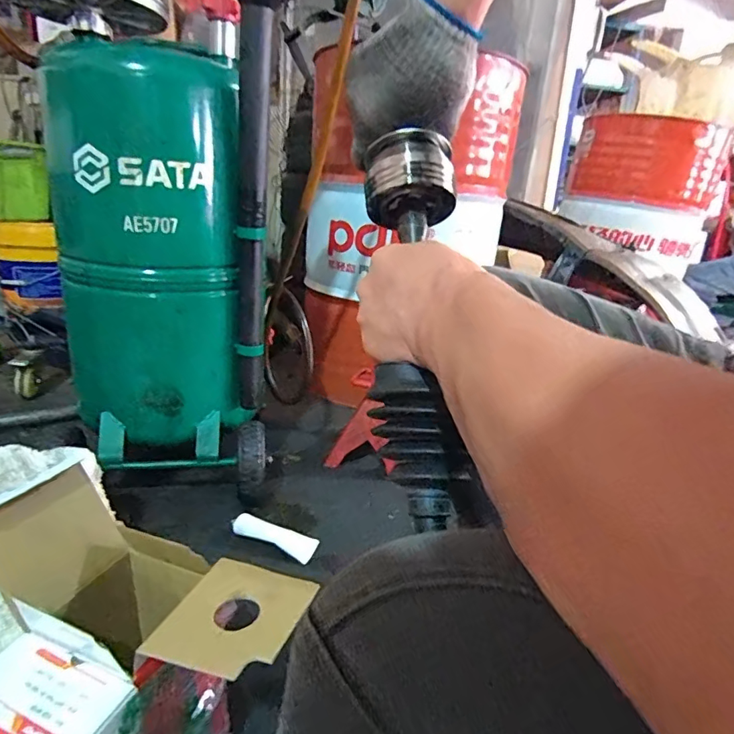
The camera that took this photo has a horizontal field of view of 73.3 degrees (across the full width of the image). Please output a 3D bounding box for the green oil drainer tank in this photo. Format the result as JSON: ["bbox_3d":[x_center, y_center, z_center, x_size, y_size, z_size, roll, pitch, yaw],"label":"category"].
[{"bbox_3d":[-0.352,-0.159,0.847,0.297,0.676,0.282,-6,21,-28],"label":"green oil drainer tank"}]

